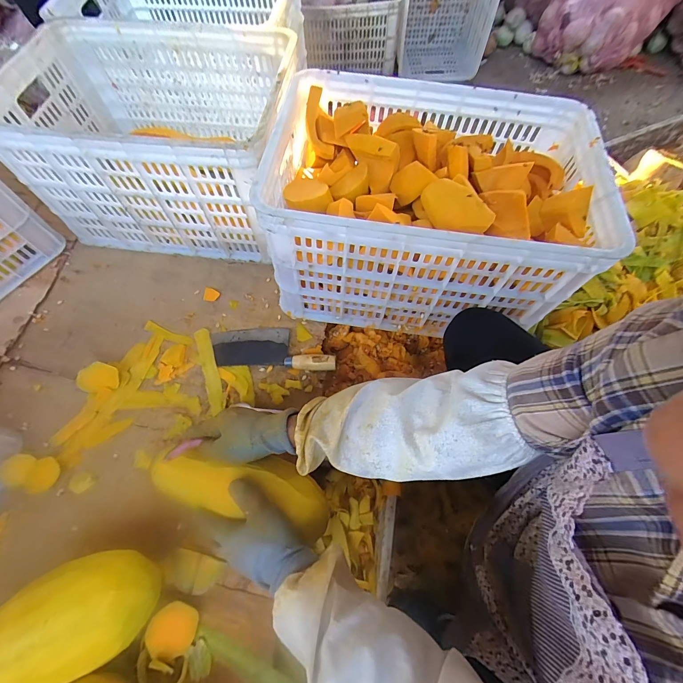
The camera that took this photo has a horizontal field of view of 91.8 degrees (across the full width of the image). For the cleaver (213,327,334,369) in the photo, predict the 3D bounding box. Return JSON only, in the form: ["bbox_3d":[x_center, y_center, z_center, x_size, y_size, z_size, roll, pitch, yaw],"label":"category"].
[{"bbox_3d":[-0.144,0.008,0.683,0.269,0.041,0.096,4,65,1],"label":"cleaver"}]

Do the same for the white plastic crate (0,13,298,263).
[{"bbox_3d":[-0.376,-0.443,0.754,0.535,0.310,0.402,7,65,2],"label":"white plastic crate"}]

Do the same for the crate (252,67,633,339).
[{"bbox_3d":[0.152,-0.245,0.650,0.517,0.290,0.363,7,65,2],"label":"crate"}]

